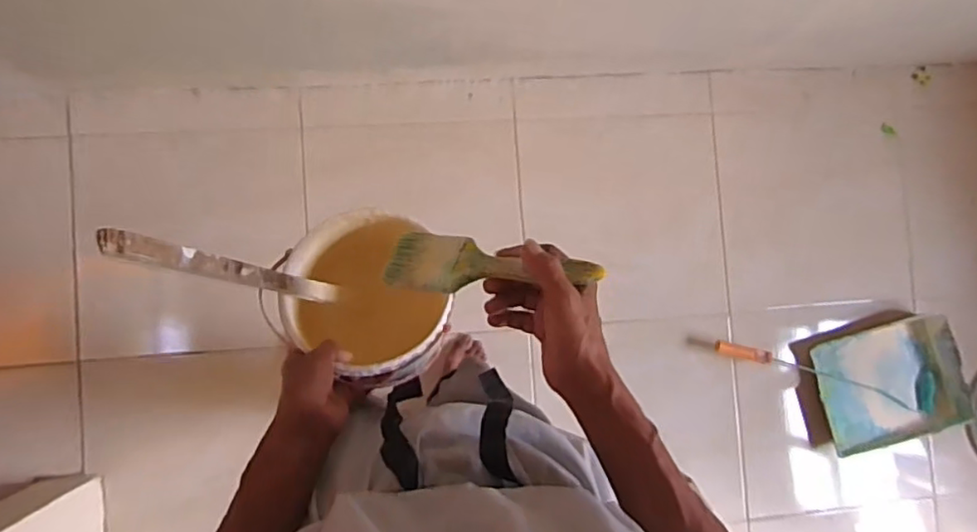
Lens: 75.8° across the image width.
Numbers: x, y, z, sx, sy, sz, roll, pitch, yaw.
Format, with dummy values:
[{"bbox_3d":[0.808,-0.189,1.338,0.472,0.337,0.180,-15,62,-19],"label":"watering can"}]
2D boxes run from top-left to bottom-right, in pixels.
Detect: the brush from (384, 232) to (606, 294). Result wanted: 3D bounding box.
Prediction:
[{"bbox_3d":[0.003,-0.002,0.549,0.189,0.065,0.014,3,137,19],"label":"brush"}]

